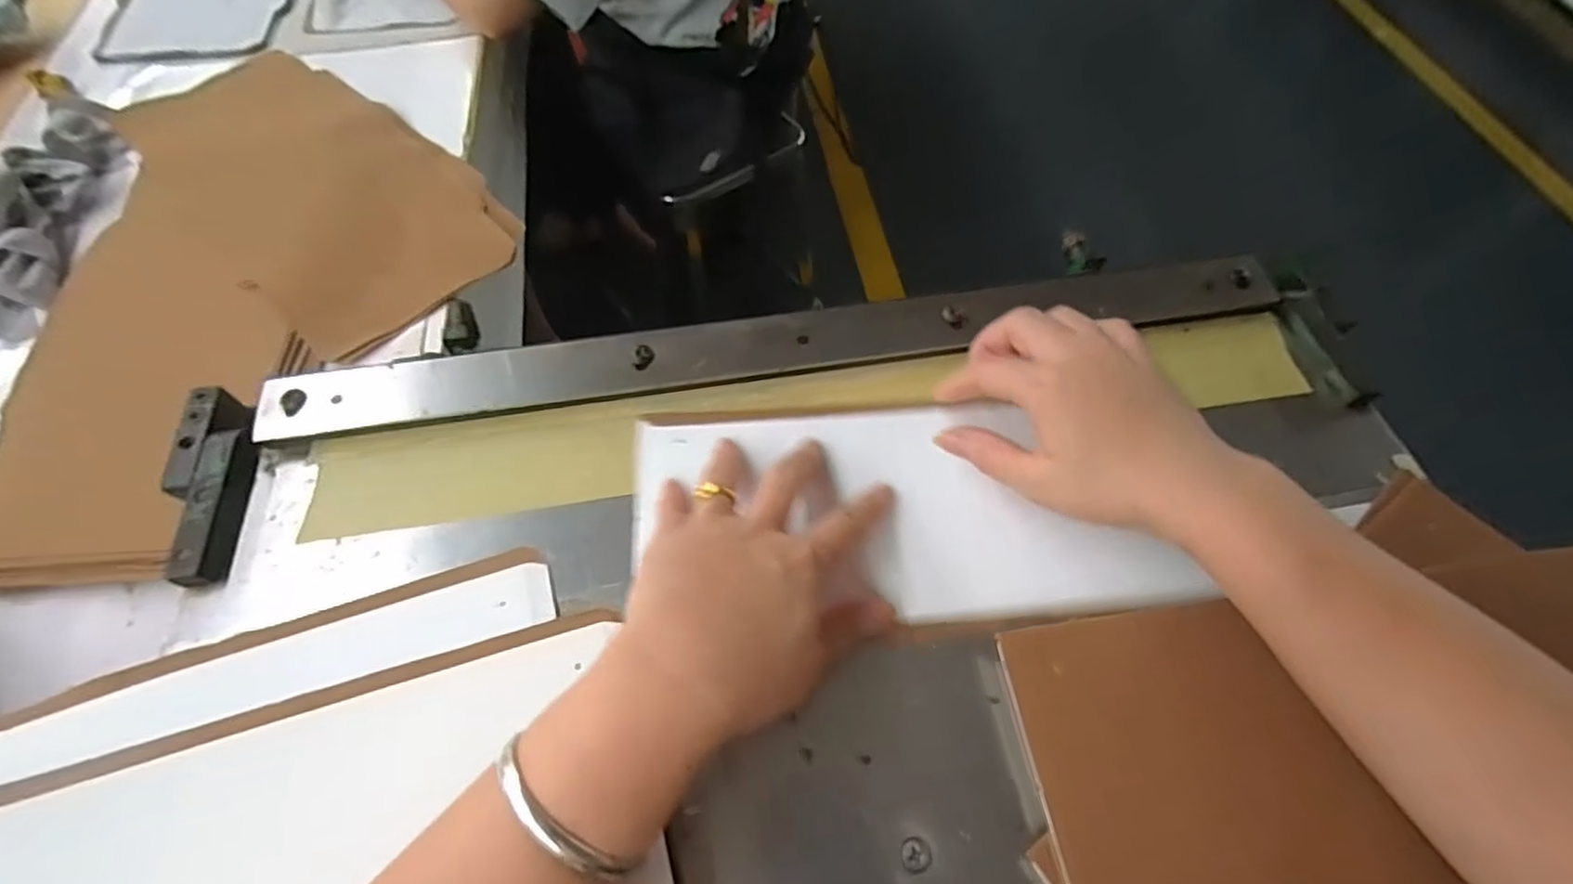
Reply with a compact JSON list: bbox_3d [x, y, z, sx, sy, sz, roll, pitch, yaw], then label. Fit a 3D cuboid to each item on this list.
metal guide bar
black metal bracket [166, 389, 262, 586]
[{"bbox_3d":[0.009,-0.058,0.386,0.569,0.008,0.038,-8,78,-5],"label":"metal guide bar"},{"bbox_3d":[-0.290,0.019,0.341,0.032,0.016,0.109,-12,61,-8],"label":"black metal bracket"}]

